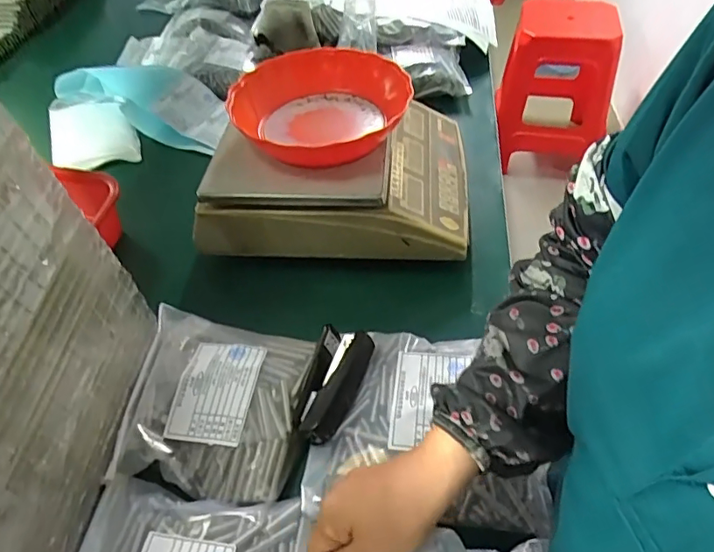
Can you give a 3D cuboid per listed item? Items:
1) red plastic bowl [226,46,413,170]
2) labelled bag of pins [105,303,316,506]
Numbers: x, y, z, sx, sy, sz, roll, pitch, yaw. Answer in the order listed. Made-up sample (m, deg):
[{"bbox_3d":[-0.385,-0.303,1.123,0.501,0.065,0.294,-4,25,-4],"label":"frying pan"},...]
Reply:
[{"bbox_3d":[-0.038,-0.191,0.601,0.186,0.063,0.177,-3,47,3],"label":"red plastic bowl"},{"bbox_3d":[-0.136,0.104,0.480,0.172,0.033,0.172,6,48,12],"label":"labelled bag of pins"}]

